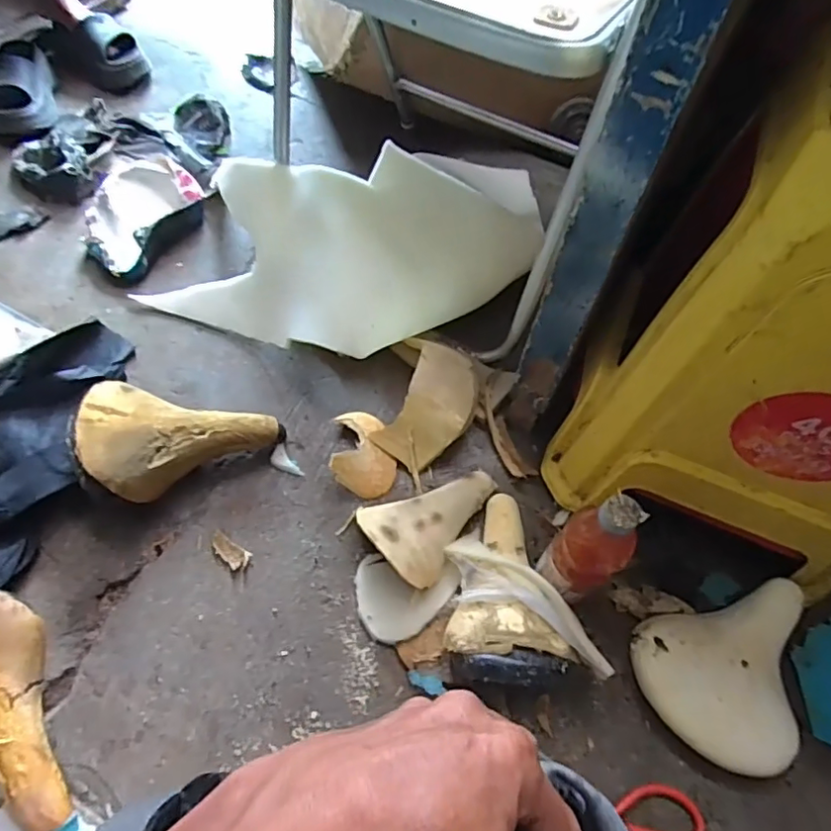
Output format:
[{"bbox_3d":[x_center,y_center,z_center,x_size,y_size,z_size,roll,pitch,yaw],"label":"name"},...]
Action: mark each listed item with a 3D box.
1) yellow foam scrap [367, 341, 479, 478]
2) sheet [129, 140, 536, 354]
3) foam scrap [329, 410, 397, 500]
[{"bbox_3d":[0.018,-0.015,0.758,0.119,0.081,0.165,19,61,6],"label":"yellow foam scrap"},{"bbox_3d":[-0.116,-0.211,0.787,0.544,0.207,0.260,11,60,2],"label":"sheet"},{"bbox_3d":[-0.067,0.045,0.738,0.083,0.051,0.123,1,60,-4],"label":"foam scrap"}]

